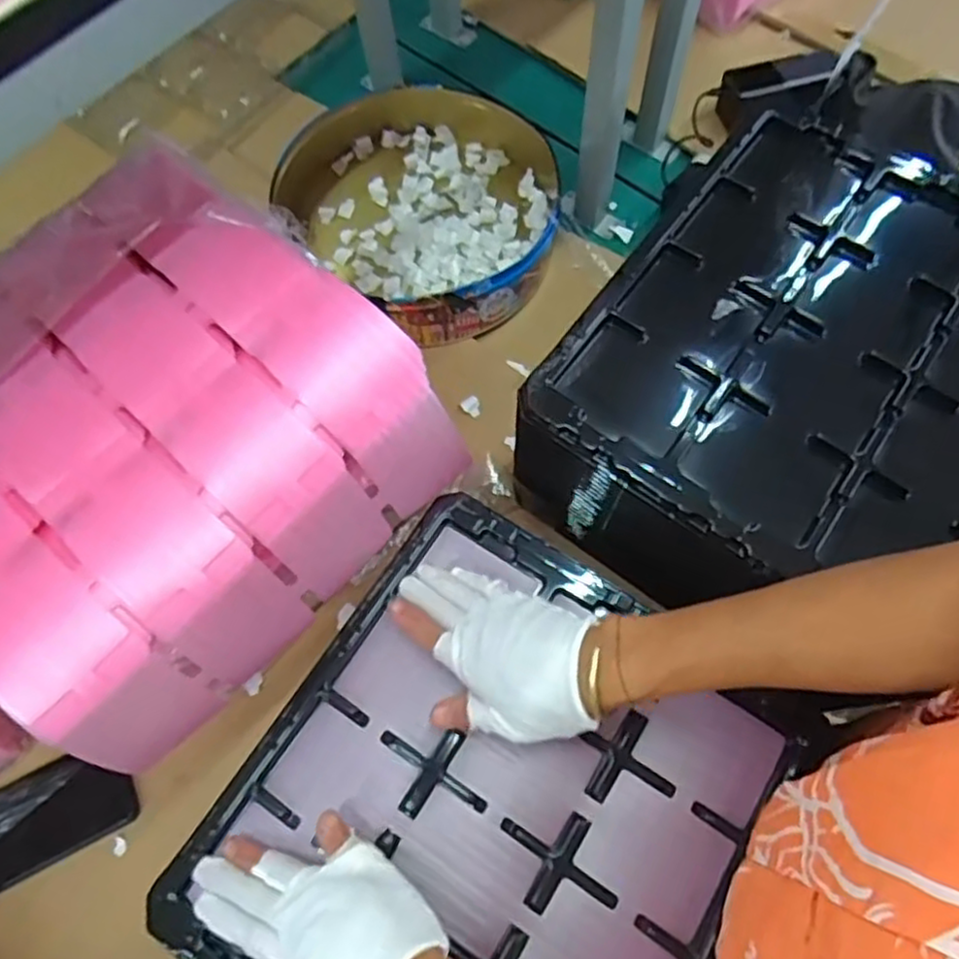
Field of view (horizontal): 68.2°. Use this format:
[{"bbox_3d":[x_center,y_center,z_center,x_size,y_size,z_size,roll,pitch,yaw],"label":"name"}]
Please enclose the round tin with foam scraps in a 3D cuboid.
[{"bbox_3d":[-0.043,-0.312,0.791,0.270,0.068,0.304,-36,72,-12],"label":"round tin with foam scraps"}]

